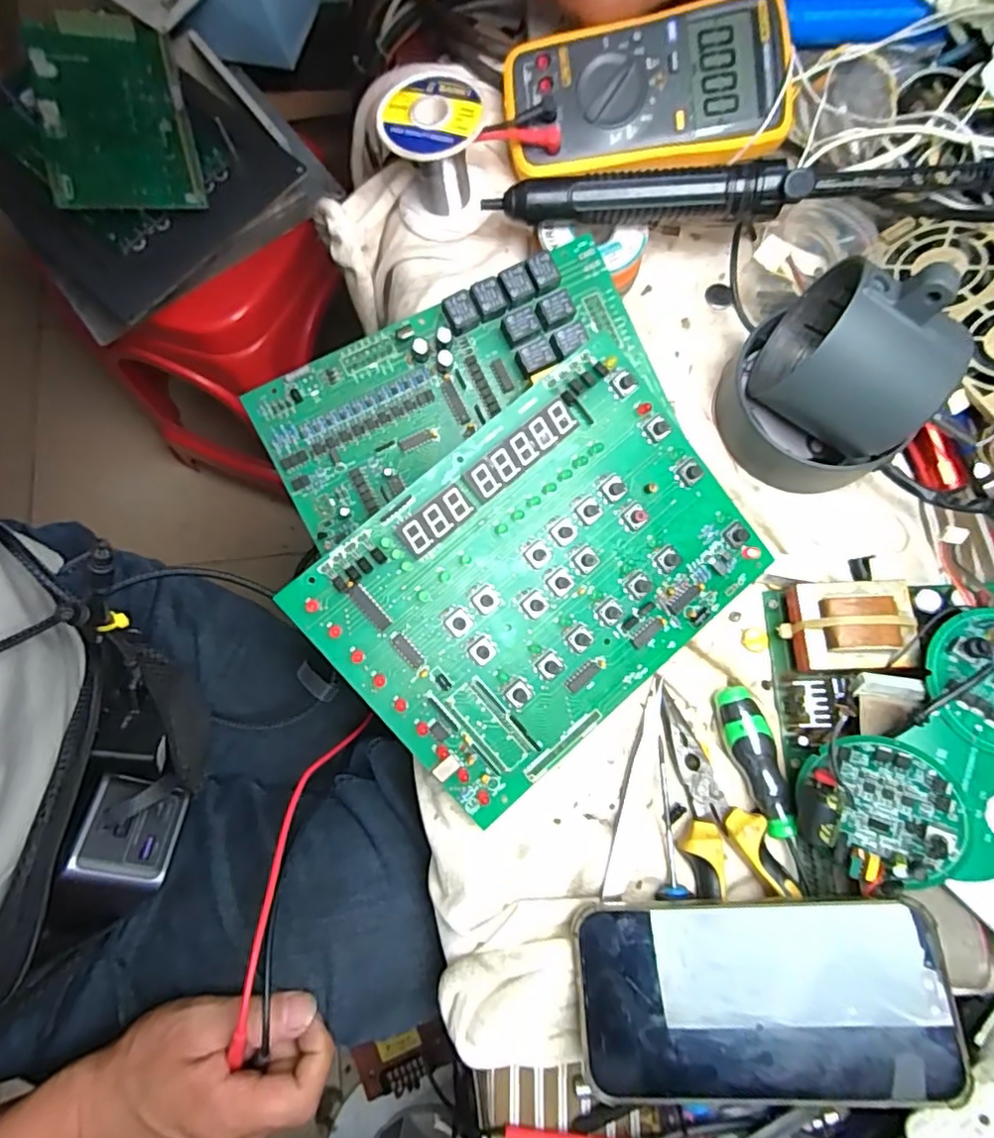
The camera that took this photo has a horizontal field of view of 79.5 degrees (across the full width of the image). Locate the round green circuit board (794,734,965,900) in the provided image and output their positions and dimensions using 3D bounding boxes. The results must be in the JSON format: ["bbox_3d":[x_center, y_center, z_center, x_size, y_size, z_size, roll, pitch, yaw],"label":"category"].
[{"bbox_3d":[0.182,0.115,0.283,0.065,0.016,0.067,-3,83,26],"label":"round green circuit board"}]

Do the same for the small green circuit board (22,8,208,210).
[{"bbox_3d":[-0.348,-0.418,0.543,0.118,0.011,0.206,-12,82,-21],"label":"small green circuit board"}]

